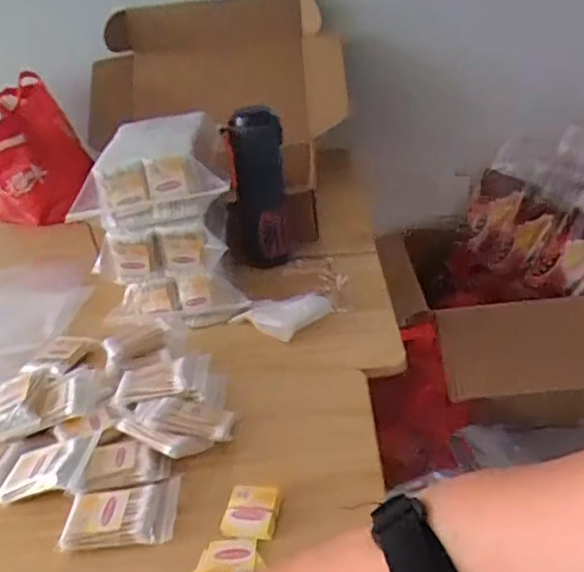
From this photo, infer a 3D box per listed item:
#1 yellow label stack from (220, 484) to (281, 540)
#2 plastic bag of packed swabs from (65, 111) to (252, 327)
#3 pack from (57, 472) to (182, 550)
[{"bbox_3d":[-0.033,0.189,0.516,0.045,0.015,0.046,1,31,14],"label":"yellow label stack"},{"bbox_3d":[-0.160,-0.062,0.738,0.172,0.267,0.038,-8,30,-1],"label":"plastic bag of packed swabs"},{"bbox_3d":[-0.146,0.198,0.526,0.093,0.022,0.062,-6,30,2],"label":"pack"}]

